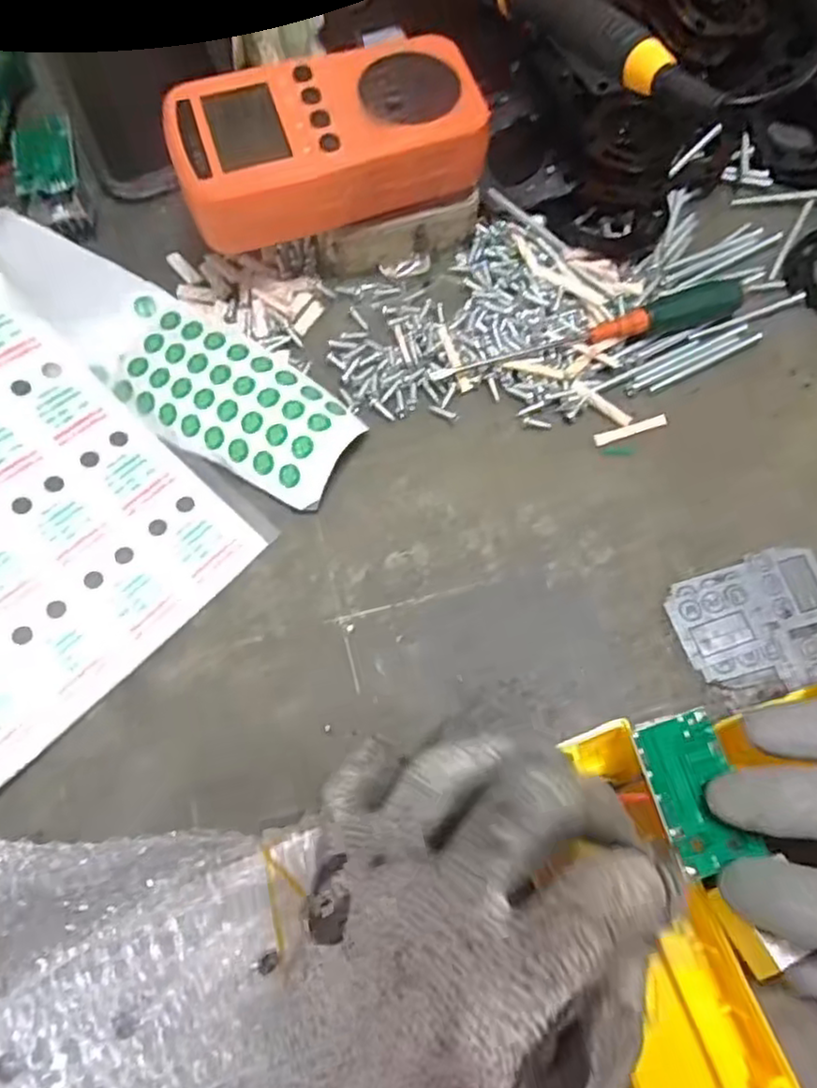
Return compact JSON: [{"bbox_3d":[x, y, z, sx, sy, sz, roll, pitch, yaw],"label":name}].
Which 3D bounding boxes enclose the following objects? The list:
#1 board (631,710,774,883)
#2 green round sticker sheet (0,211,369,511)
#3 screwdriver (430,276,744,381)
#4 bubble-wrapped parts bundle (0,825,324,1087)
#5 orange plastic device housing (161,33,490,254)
[{"bbox_3d":[0.091,0.078,0.219,0.029,0.006,0.047,-14,72,-7],"label":"board"},{"bbox_3d":[-0.107,-0.084,0.303,0.186,0.023,0.057,31,72,9],"label":"green round sticker sheet"},{"bbox_3d":[0.083,-0.097,0.315,0.146,0.015,0.016,-14,72,-7],"label":"screwdriver"},{"bbox_3d":[-0.084,0.136,0.221,0.109,0.028,0.079,0,70,-2],"label":"bubble-wrapped parts bundle"},{"bbox_3d":[-0.033,-0.170,0.291,0.126,0.027,0.074,-19,72,-8],"label":"orange plastic device housing"}]

